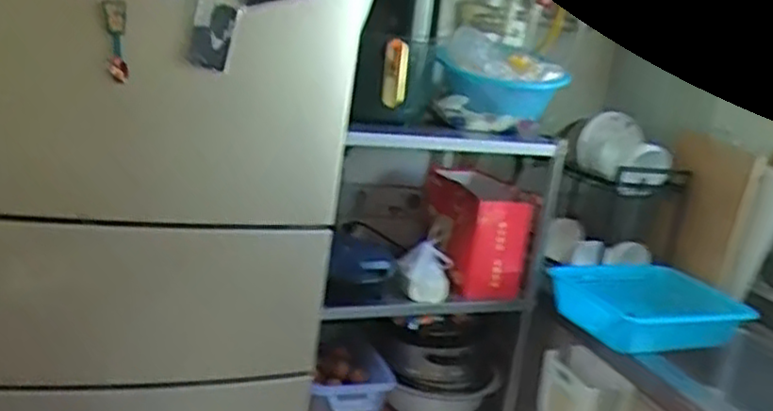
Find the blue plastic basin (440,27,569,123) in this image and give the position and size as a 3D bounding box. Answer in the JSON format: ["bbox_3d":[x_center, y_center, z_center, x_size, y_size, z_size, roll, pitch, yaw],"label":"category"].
[{"bbox_3d":[0.275,-0.310,1.761,0.297,0.163,0.297,10,16,5],"label":"blue plastic basin"}]

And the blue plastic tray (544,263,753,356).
[{"bbox_3d":[0.584,0.220,1.687,0.387,0.099,0.317,1,17,-24],"label":"blue plastic tray"}]

